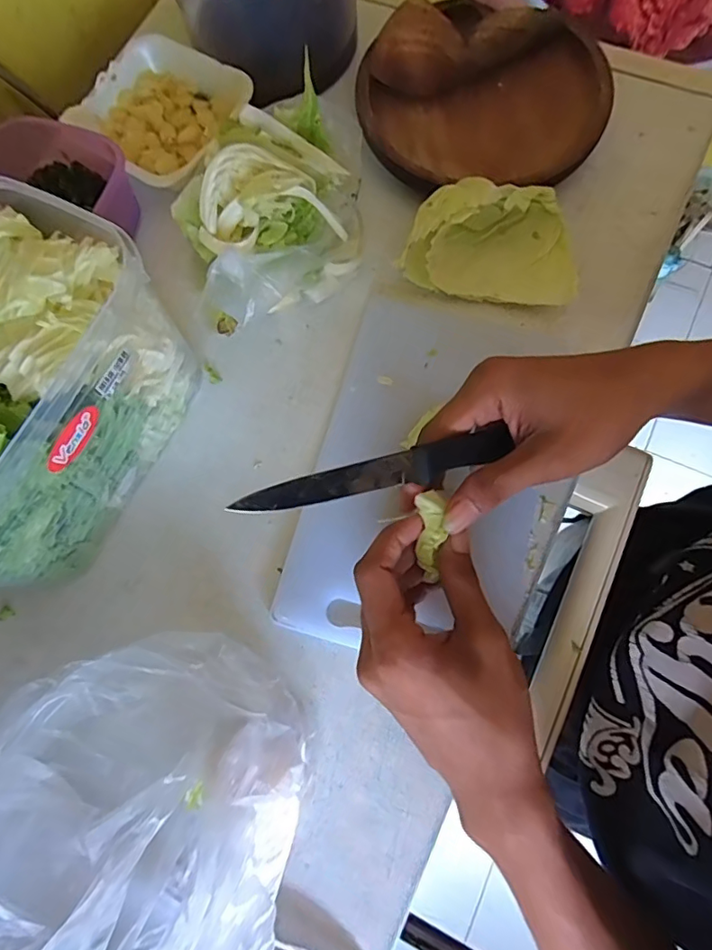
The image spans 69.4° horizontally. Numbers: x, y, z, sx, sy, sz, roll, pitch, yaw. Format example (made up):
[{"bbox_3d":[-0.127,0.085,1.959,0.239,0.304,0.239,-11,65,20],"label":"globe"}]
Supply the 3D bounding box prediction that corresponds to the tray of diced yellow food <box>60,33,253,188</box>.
[{"bbox_3d":[-0.162,-0.298,0.419,0.111,0.027,0.116,39,83,13],"label":"tray of diced yellow food"}]

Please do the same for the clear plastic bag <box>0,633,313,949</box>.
[{"bbox_3d":[-0.122,0.181,0.248,0.164,0.120,0.198,29,81,11],"label":"clear plastic bag"}]

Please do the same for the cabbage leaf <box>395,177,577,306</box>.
[{"bbox_3d":[0.097,-0.164,0.360,0.117,0.057,0.064,10,78,8],"label":"cabbage leaf"}]

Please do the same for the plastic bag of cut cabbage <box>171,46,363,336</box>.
[{"bbox_3d":[-0.050,-0.186,0.362,0.103,0.085,0.179,44,84,13],"label":"plastic bag of cut cabbage"}]

